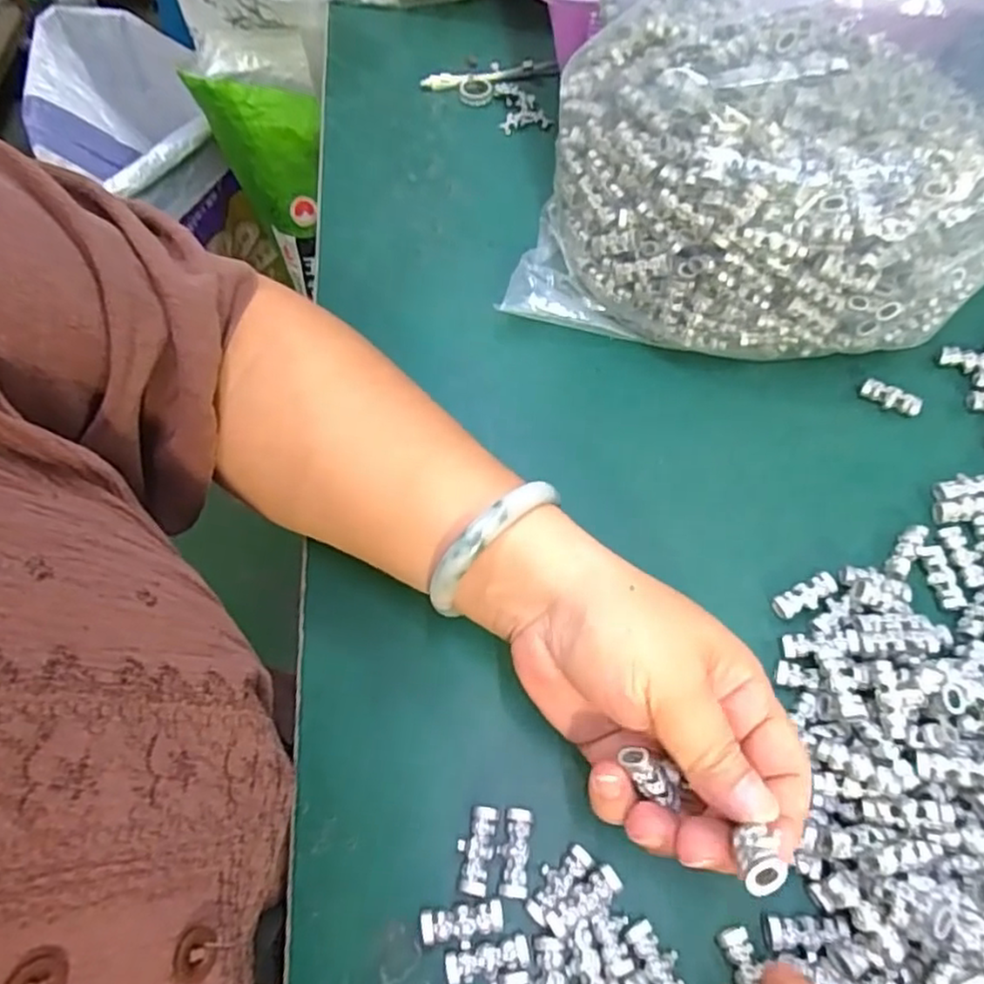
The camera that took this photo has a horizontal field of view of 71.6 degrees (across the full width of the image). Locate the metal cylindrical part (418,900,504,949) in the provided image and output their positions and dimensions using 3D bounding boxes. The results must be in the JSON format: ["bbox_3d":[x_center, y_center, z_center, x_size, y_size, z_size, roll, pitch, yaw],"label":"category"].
[{"bbox_3d":[-0.011,0.158,0.248,0.031,0.007,0.013,-5,62,-4],"label":"metal cylindrical part"}]

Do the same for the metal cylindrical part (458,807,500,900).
[{"bbox_3d":[-0.006,0.136,0.259,0.013,0.006,0.030,9,62,4],"label":"metal cylindrical part"}]

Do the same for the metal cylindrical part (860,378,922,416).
[{"bbox_3d":[0.215,-0.050,0.367,0.031,0.010,0.010,33,66,15],"label":"metal cylindrical part"}]

